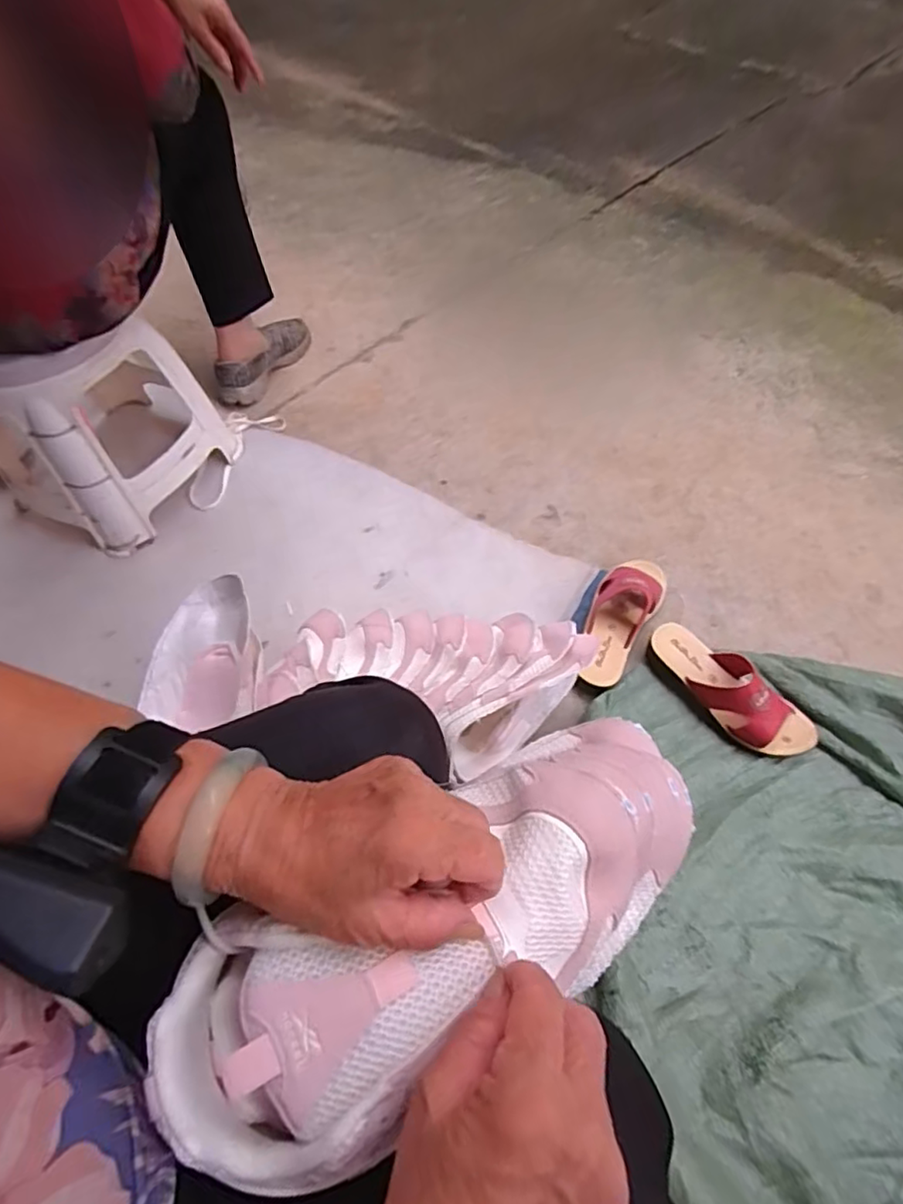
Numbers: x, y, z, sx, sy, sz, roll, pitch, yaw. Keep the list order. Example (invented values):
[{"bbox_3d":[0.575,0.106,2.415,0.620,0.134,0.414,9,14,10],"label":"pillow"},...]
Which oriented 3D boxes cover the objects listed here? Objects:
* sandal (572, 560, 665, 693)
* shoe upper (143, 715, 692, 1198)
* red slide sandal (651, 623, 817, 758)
[{"bbox_3d":[0.230,0.020,0.859,0.092,0.066,0.234,27,63,17],"label":"sandal"},{"bbox_3d":[0.006,0.155,0.304,0.287,0.070,0.105,-24,61,-21],"label":"shoe upper"},{"bbox_3d":[0.363,0.109,0.793,0.091,0.077,0.231,-39,65,-20],"label":"red slide sandal"}]

